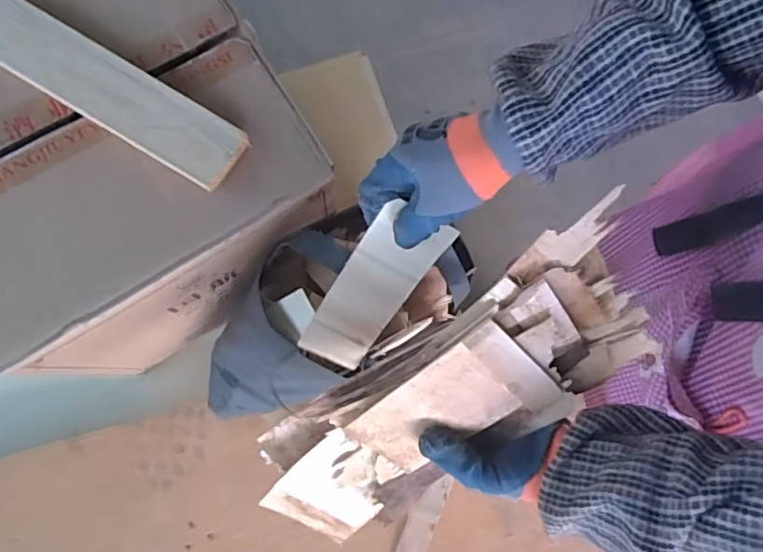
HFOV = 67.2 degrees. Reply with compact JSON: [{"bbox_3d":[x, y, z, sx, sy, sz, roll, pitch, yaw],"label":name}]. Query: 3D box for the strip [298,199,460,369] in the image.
[{"bbox_3d":[-0.010,0.015,0.505,0.062,0.187,0.008,26,38,-11],"label":"strip"}]

